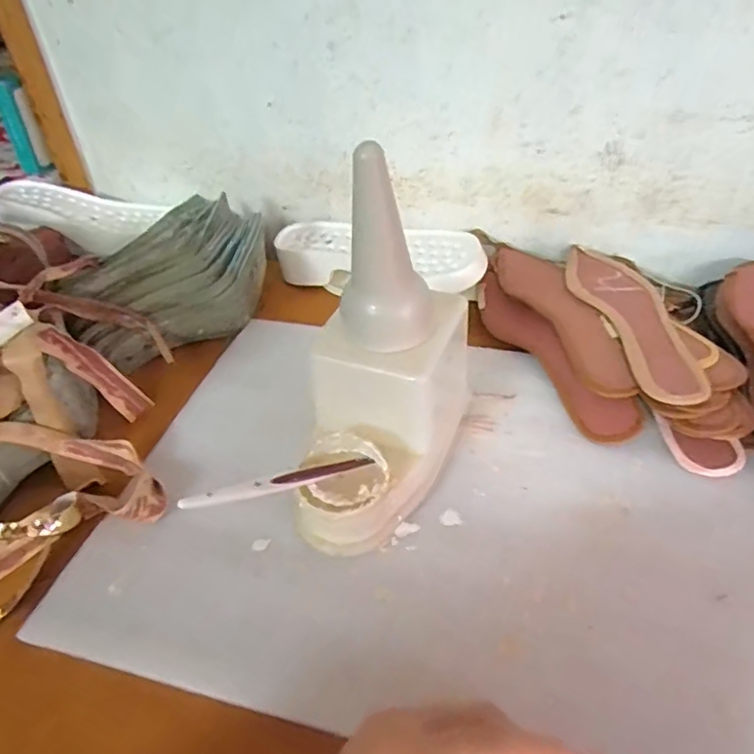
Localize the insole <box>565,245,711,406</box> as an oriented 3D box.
[{"bbox_3d":[0.243,-0.062,0.552,0.068,0.009,0.250,-13,42,0],"label":"insole"}]

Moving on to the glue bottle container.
[{"bbox_3d":[0.005,-0.010,0.408,0.122,0.226,0.165,3,41,8],"label":"glue bottle container"}]

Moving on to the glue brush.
[{"bbox_3d":[-0.065,0.074,0.406,0.144,0.011,0.013,-7,35,-39],"label":"glue brush"}]

